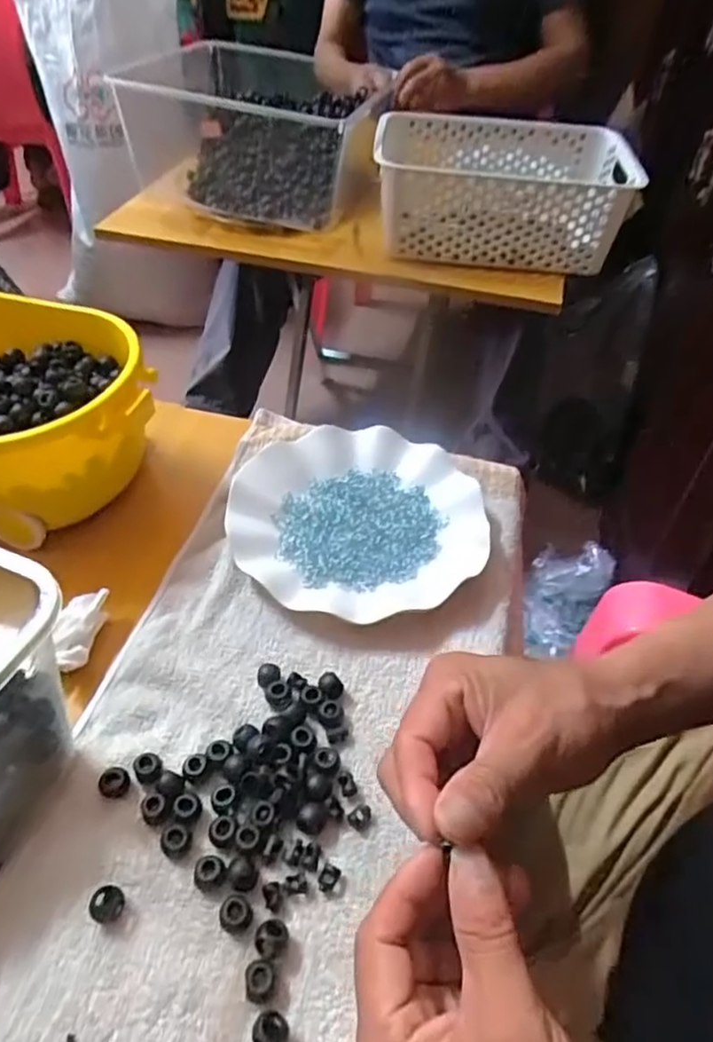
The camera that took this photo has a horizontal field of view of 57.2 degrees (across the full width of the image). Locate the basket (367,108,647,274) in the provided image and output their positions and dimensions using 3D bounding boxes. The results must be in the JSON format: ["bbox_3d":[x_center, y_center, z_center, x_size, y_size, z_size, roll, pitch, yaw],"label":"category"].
[{"bbox_3d":[0.181,-0.421,0.834,0.308,0.108,0.222,6,46,3],"label":"basket"}]

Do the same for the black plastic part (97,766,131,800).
[{"bbox_3d":[-0.129,0.140,0.349,0.014,0.008,0.015,1,46,-2],"label":"black plastic part"}]

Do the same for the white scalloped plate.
[{"bbox_3d":[0.001,-0.006,0.485,0.180,0.023,0.174,1,46,-2],"label":"white scalloped plate"}]

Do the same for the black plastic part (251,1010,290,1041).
[{"bbox_3d":[-0.037,0.218,0.280,0.015,0.011,0.015,1,46,-2],"label":"black plastic part"}]

